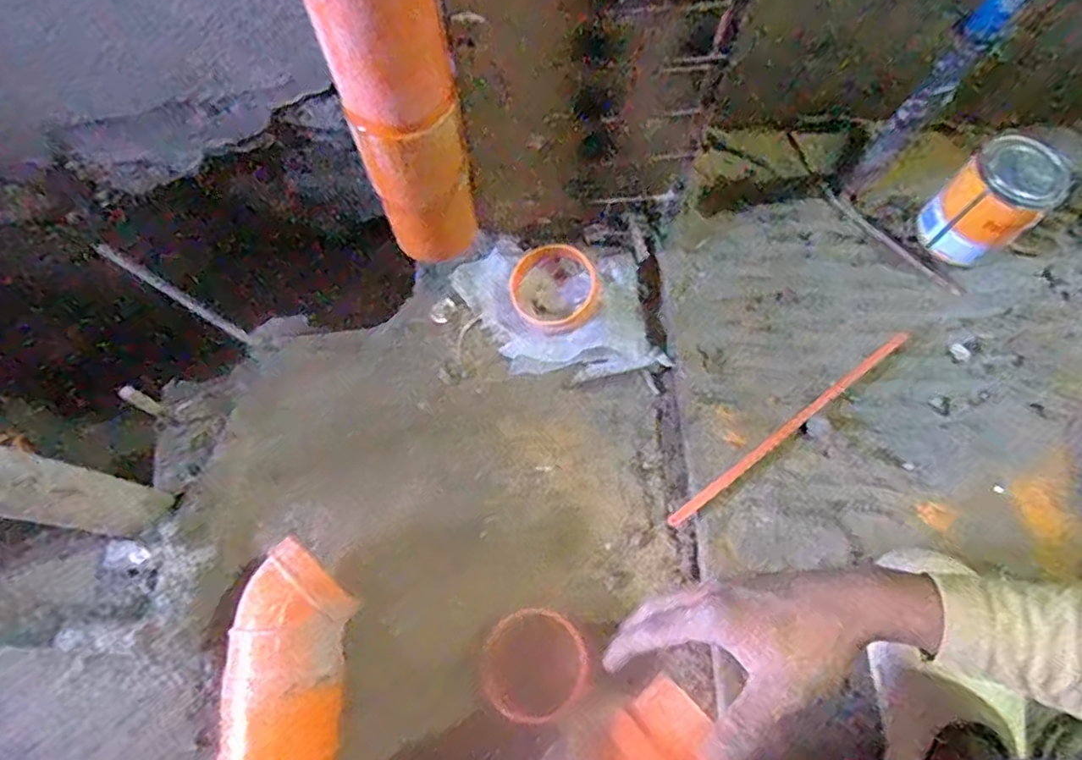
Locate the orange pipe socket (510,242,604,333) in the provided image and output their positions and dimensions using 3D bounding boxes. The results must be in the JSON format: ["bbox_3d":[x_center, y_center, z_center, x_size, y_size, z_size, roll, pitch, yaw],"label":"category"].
[{"bbox_3d":[0.016,-0.096,0.676,0.086,0.020,0.092,0,71,1],"label":"orange pipe socket"}]

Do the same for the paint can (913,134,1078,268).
[{"bbox_3d":[0.444,-0.177,0.652,0.090,0.108,0.083,-41,75,-12],"label":"paint can"}]

